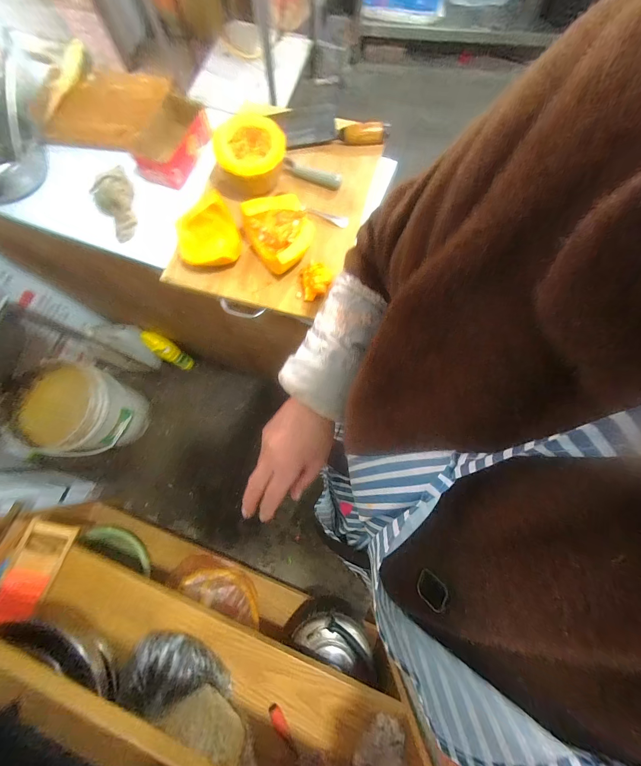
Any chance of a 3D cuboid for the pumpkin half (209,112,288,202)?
[{"bbox_3d":[-0.128,-0.400,0.534,0.128,0.075,0.122,0,75,0],"label":"pumpkin half"}]

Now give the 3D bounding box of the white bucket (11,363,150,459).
[{"bbox_3d":[-0.873,0.115,1.114,0.309,0.270,0.296,0,75,0],"label":"white bucket"}]

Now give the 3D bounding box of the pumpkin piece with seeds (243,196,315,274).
[{"bbox_3d":[-0.063,-0.258,0.500,0.108,0.061,0.108,0,75,0],"label":"pumpkin piece with seeds"}]

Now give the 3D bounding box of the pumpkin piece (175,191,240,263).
[{"bbox_3d":[-0.194,-0.254,0.505,0.107,0.050,0.092,-31,77,-8],"label":"pumpkin piece"}]

